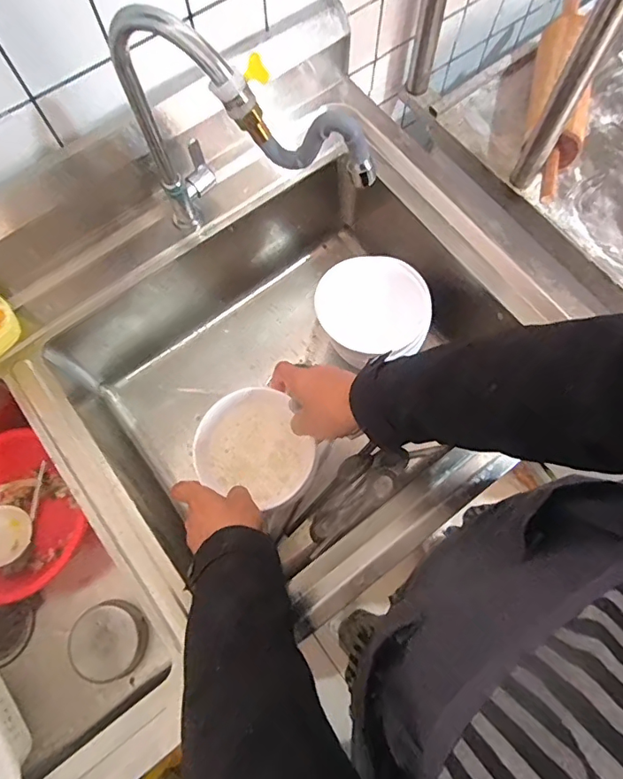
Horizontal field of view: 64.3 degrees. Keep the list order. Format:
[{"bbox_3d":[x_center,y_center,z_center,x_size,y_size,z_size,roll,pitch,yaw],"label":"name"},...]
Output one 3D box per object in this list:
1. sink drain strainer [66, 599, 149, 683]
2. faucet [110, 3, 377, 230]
[{"bbox_3d":[-0.274,0.338,0.677,0.092,0.049,0.096,25,75,8],"label":"sink drain strainer"},{"bbox_3d":[-0.072,-0.231,0.514,0.274,0.288,0.072,37,77,11],"label":"faucet"}]

